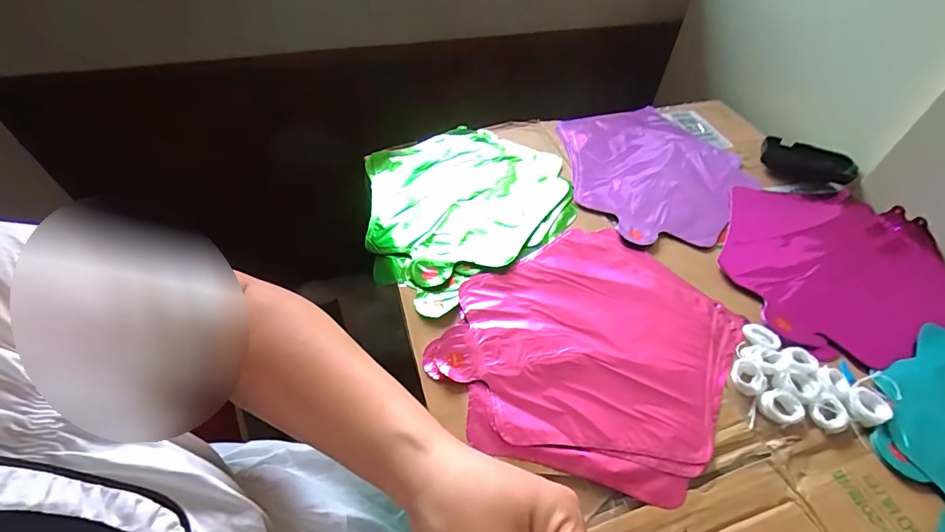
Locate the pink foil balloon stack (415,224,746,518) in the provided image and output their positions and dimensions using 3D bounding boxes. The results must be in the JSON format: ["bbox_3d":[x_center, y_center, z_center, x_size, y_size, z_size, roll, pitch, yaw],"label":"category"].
[{"bbox_3d":[0.107,0.063,0.386,0.235,0.007,0.253,25,53,17],"label":"pink foil balloon stack"}]

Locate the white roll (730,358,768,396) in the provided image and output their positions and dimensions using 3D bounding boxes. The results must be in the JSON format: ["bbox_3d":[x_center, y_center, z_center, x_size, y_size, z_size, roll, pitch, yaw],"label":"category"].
[{"bbox_3d":[0.234,0.094,0.360,0.026,0.009,0.030,-7,51,-10],"label":"white roll"}]

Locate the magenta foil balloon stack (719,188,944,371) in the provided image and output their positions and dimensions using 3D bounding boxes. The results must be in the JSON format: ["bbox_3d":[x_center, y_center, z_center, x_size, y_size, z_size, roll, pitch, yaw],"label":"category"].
[{"bbox_3d":[0.395,-0.005,0.461,0.254,0.016,0.227,-4,50,-7],"label":"magenta foil balloon stack"}]

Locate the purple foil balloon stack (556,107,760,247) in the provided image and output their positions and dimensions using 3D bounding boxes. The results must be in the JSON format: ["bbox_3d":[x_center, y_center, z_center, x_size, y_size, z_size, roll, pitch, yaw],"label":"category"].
[{"bbox_3d":[0.240,-0.131,0.560,0.226,0.014,0.274,-1,50,-5],"label":"purple foil balloon stack"}]

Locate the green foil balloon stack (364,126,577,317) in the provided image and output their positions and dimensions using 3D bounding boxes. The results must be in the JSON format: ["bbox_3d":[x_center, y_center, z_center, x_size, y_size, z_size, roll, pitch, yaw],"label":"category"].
[{"bbox_3d":[-0.020,-0.079,0.510,0.257,0.037,0.243,-32,59,-27],"label":"green foil balloon stack"}]

